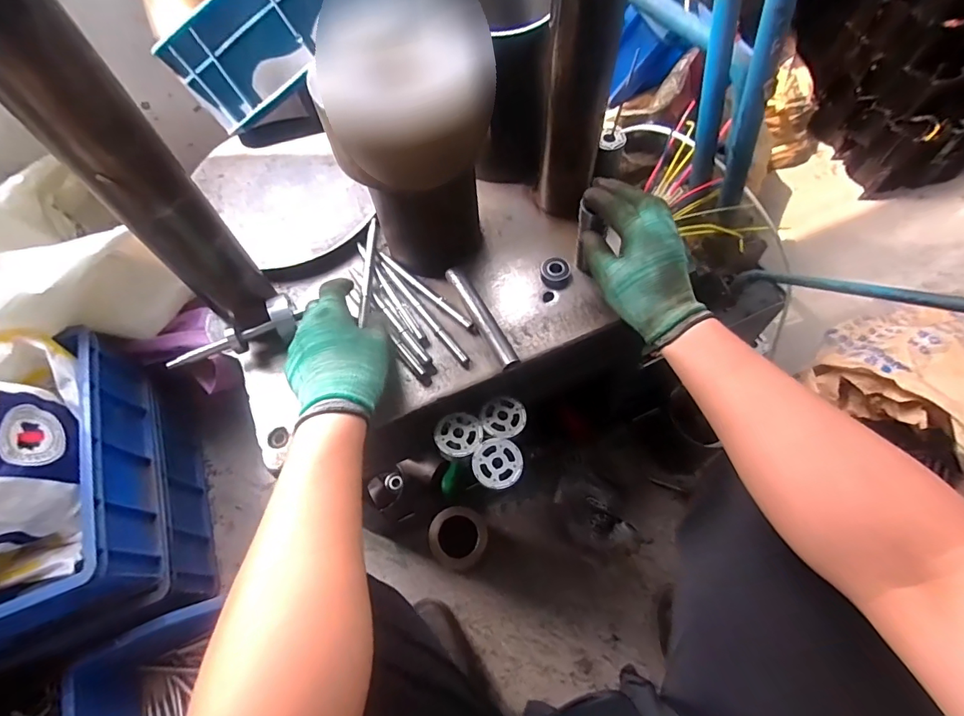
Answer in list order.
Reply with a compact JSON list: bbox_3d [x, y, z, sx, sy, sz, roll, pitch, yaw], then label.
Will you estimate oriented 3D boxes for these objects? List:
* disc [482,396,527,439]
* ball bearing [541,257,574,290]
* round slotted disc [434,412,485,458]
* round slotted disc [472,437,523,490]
[{"bbox_3d":[0.024,0.064,0.526,0.047,0.010,0.052,27,67,16],"label":"disc"},{"bbox_3d":[0.086,-0.098,0.549,0.034,0.014,0.037,-1,62,3],"label":"ball bearing"},{"bbox_3d":[-0.024,0.083,0.512,0.051,0.008,0.047,-1,62,3],"label":"round slotted disc"},{"bbox_3d":[0.016,0.110,0.499,0.052,0.006,0.051,-1,62,3],"label":"round slotted disc"}]

